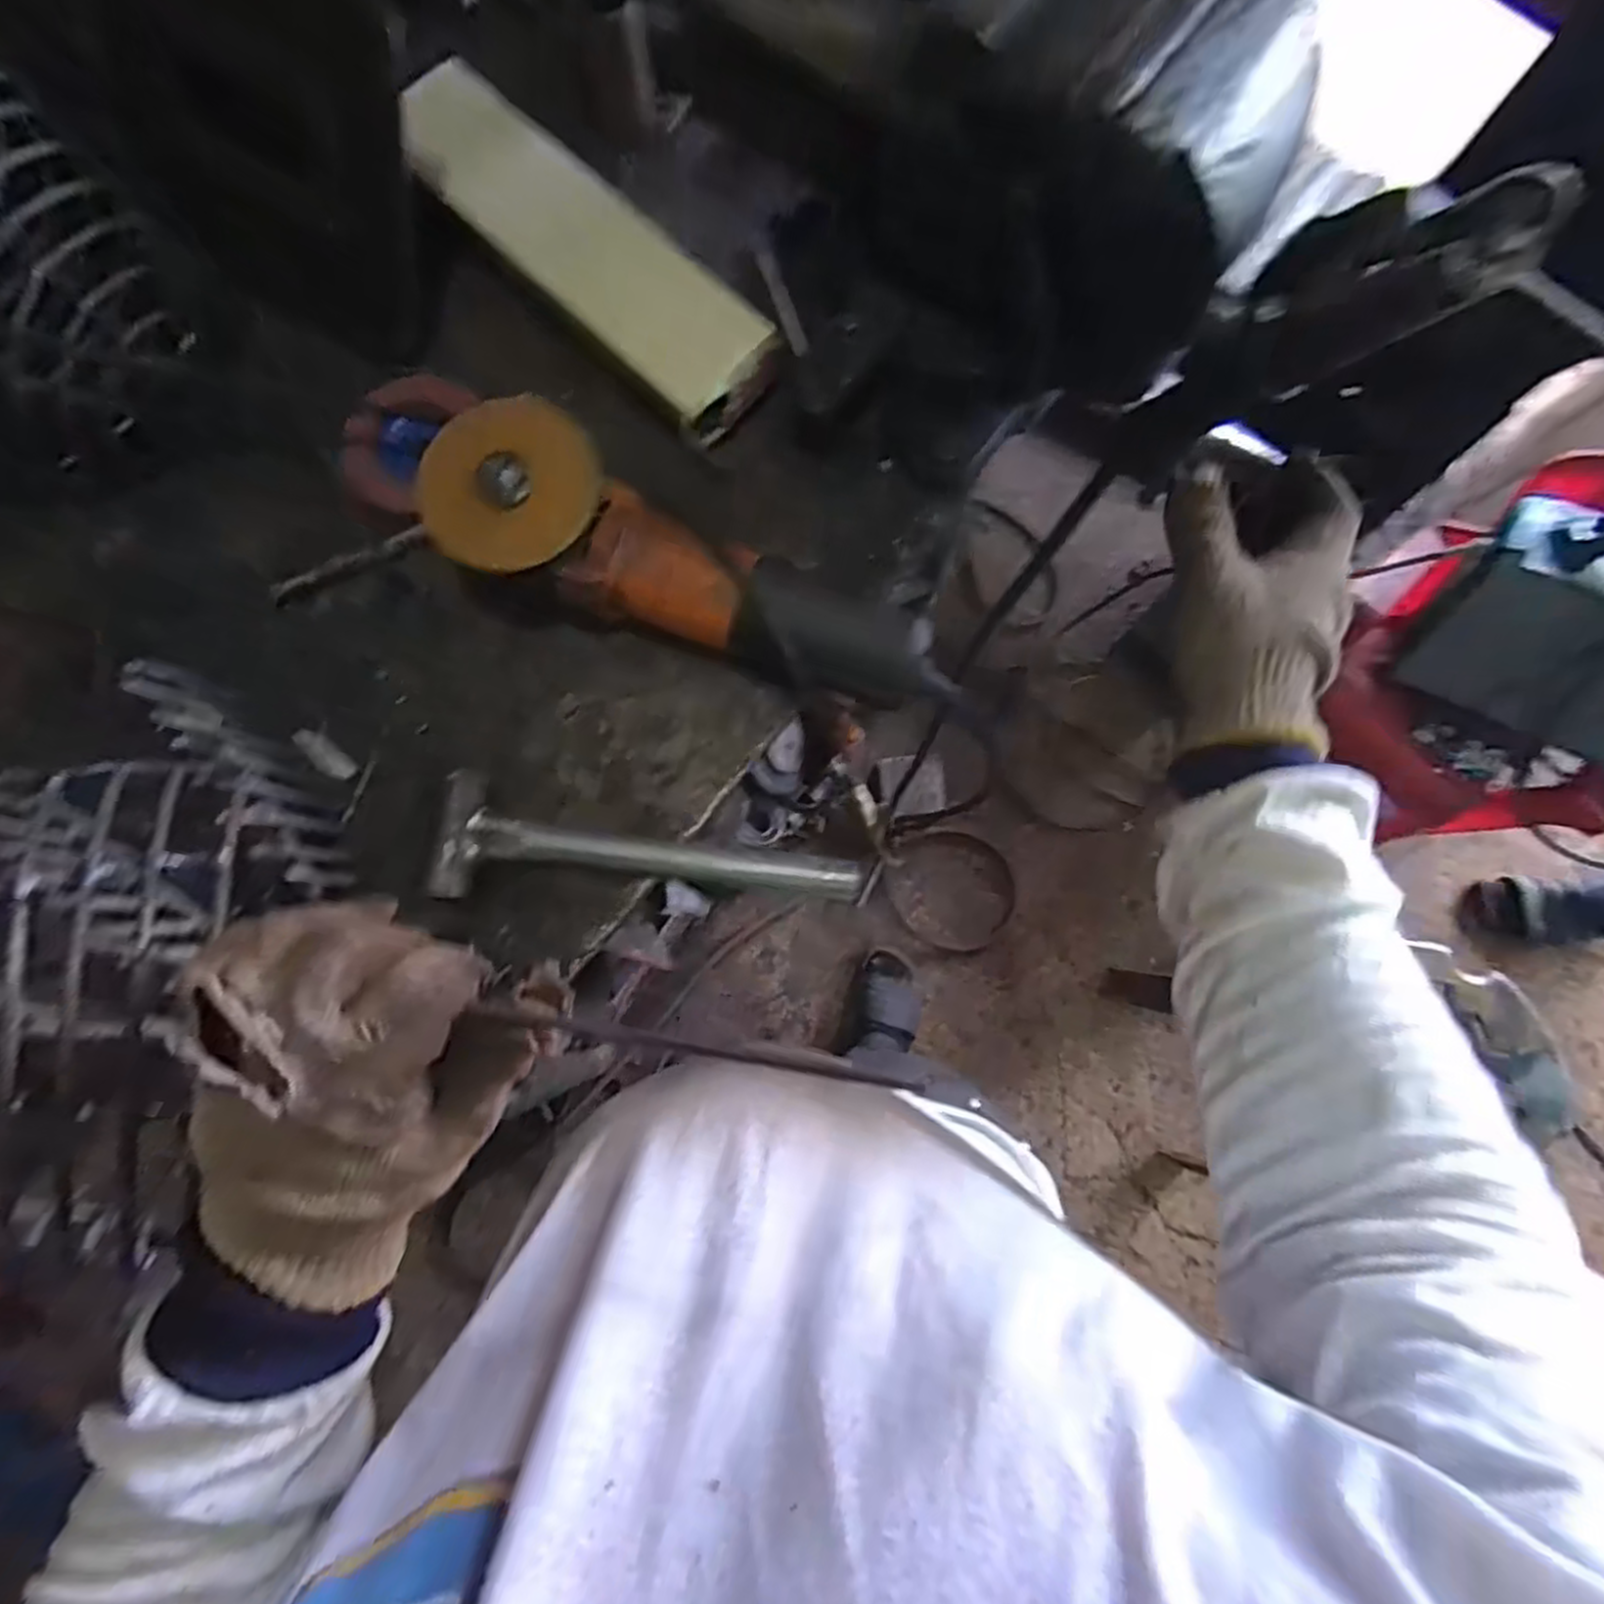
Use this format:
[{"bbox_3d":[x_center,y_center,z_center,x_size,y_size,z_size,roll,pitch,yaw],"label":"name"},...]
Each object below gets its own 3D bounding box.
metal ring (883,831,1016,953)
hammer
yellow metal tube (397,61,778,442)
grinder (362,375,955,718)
[{"bbox_3d":[0.255,0.151,1.344,0.240,0.021,0.203,18,78,-5],"label":"metal ring"},{"bbox_3d":[-0.087,0.038,0.442,0.236,0.031,0.065,9,80,2],"label":"hammer"},{"bbox_3d":[-0.137,-0.344,0.494,0.276,0.037,0.086,43,82,7],"label":"yellow metal tube"},{"bbox_3d":[-0.069,-0.130,0.436,0.308,0.084,0.085,22,80,-10],"label":"grinder"}]

